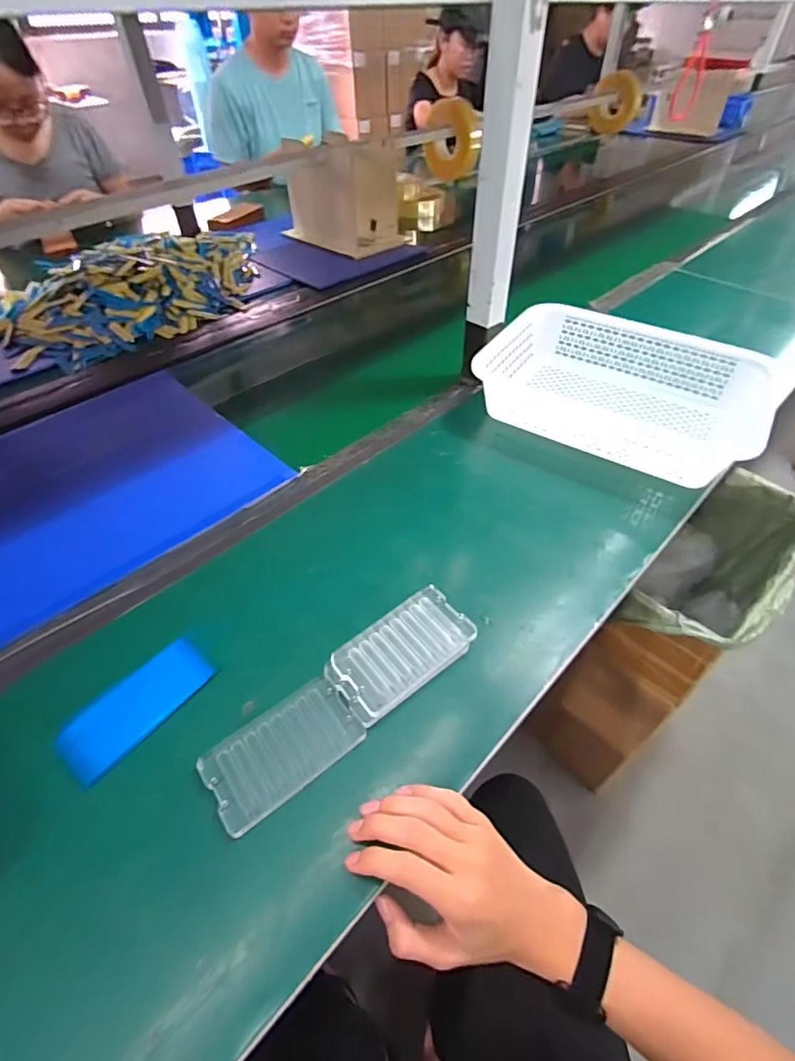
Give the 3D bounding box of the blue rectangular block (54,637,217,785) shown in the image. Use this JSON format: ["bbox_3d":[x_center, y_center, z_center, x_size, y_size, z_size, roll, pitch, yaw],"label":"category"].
[{"bbox_3d":[-0.223,0.150,0.421,0.055,0.011,0.122,29,54,25],"label":"blue rectangular block"}]

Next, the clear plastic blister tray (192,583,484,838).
[{"bbox_3d":[-0.043,0.140,0.420,0.248,0.021,0.070,-31,54,-25],"label":"clear plastic blister tray"}]

